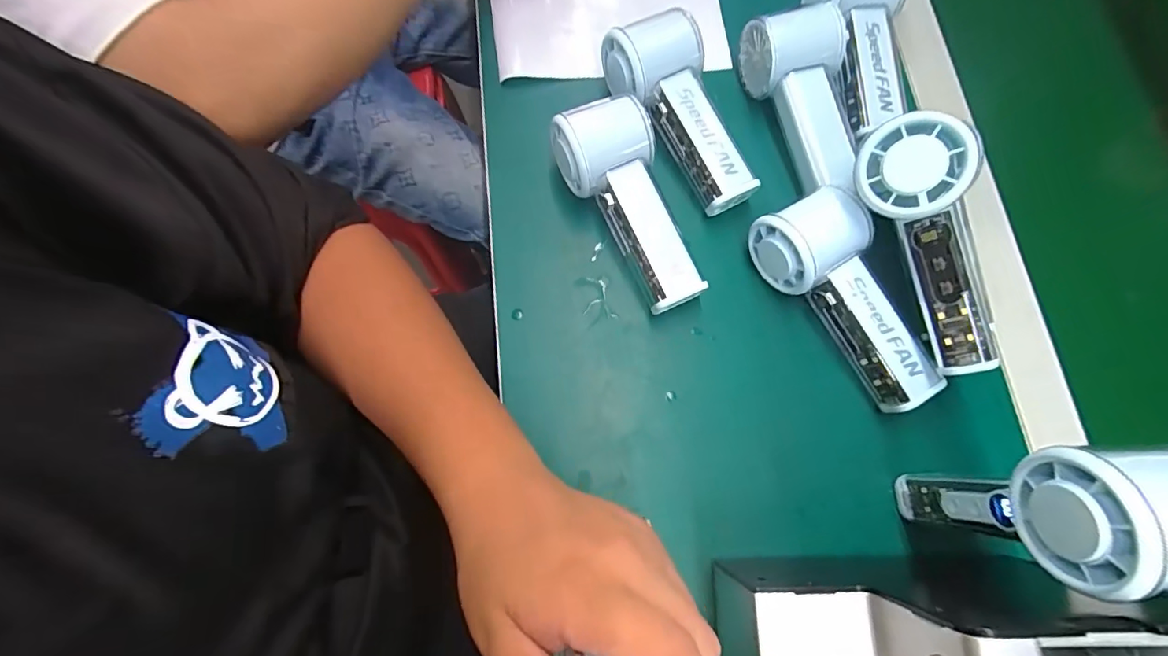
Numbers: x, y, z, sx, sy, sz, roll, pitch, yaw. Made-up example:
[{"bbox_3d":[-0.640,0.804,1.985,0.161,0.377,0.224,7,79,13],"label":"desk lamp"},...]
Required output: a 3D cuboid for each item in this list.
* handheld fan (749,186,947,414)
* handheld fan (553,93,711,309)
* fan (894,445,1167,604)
[{"bbox_3d":[0.174,-0.014,0.333,0.061,0.056,0.147,-23,75,-7],"label":"handheld fan"},{"bbox_3d":[0.029,-0.081,0.348,0.065,0.058,0.143,-18,75,-6],"label":"handheld fan"},{"bbox_3d":[0.224,0.092,0.249,0.064,0.153,0.059,-3,74,-2],"label":"fan"}]

